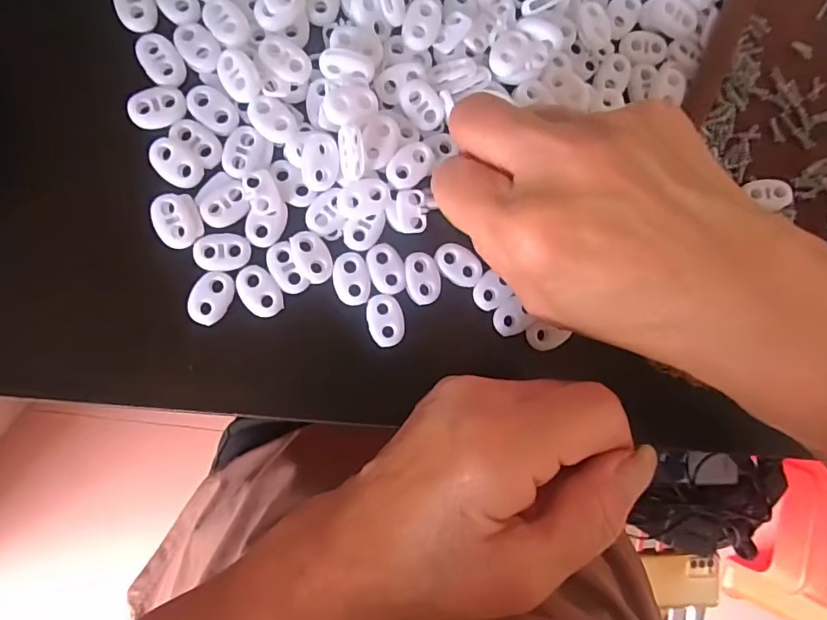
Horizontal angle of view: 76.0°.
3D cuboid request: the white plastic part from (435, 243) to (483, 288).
[{"bbox_3d":[0.020,-0.020,0.233,0.022,0.004,0.015,34,85,-6],"label":"white plastic part"}]

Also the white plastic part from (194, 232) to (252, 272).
[{"bbox_3d":[-0.079,-0.024,0.218,0.022,0.004,0.015,0,89,-8],"label":"white plastic part"}]

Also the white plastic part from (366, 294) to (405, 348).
[{"bbox_3d":[-0.012,0.005,0.227,0.015,0.004,0.022,-4,90,-8],"label":"white plastic part"}]

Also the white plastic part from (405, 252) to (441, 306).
[{"bbox_3d":[0.004,-0.014,0.229,0.015,0.004,0.022,-6,90,-8],"label":"white plastic part"}]

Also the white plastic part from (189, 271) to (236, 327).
[{"bbox_3d":[-0.083,-0.005,0.218,0.016,0.004,0.022,26,86,-7],"label":"white plastic part"}]

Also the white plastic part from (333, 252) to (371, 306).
[{"bbox_3d":[-0.026,-0.013,0.226,0.015,0.004,0.022,-4,90,-8],"label":"white plastic part"}]

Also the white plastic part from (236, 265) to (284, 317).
[{"bbox_3d":[-0.064,-0.008,0.219,0.015,0.004,0.023,-32,93,-7],"label":"white plastic part"}]

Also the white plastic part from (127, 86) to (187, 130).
[{"bbox_3d":[-0.105,-0.083,0.216,0.022,0.004,0.015,-29,93,-8],"label":"white plastic part"}]

